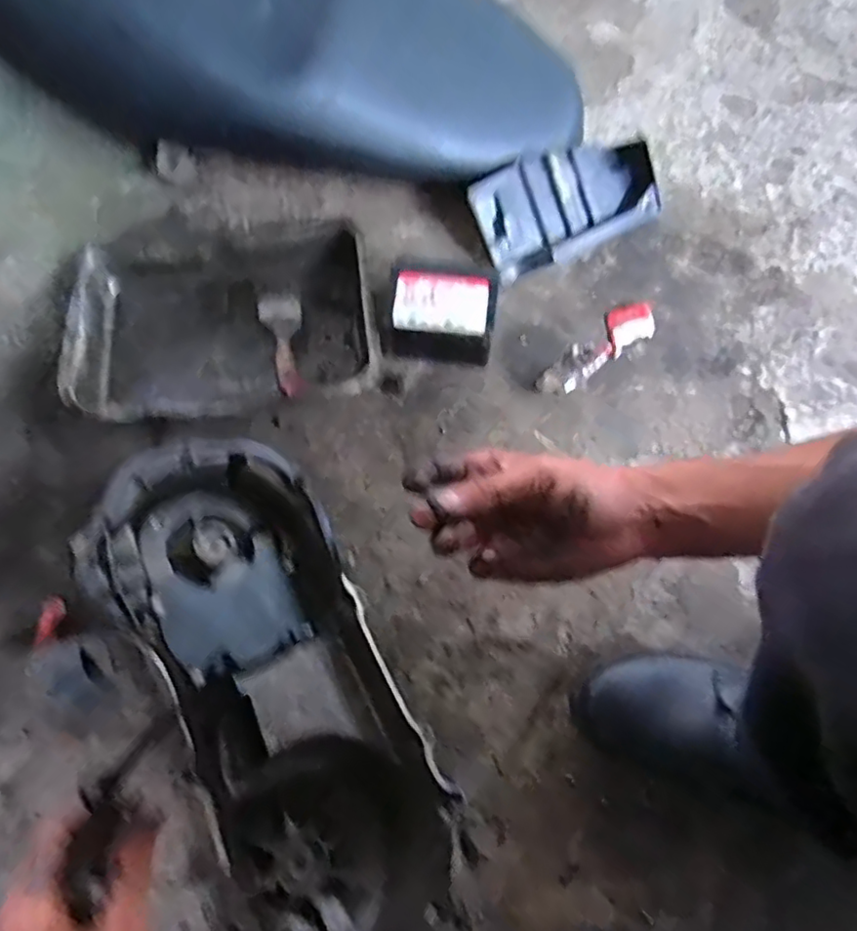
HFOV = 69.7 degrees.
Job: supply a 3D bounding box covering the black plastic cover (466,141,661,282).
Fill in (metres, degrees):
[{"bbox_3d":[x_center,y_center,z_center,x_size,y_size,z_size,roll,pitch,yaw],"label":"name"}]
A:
[{"bbox_3d":[0.169,-0.306,0.703,0.237,0.054,0.107,-27,73,-8],"label":"black plastic cover"}]

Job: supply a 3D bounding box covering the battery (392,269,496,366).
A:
[{"bbox_3d":[0.014,-0.152,0.638,0.106,0.067,0.072,11,72,4],"label":"battery"}]

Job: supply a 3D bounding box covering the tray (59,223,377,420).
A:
[{"bbox_3d":[-0.213,-0.144,0.648,0.304,0.061,0.207,-8,71,-2],"label":"tray"}]

